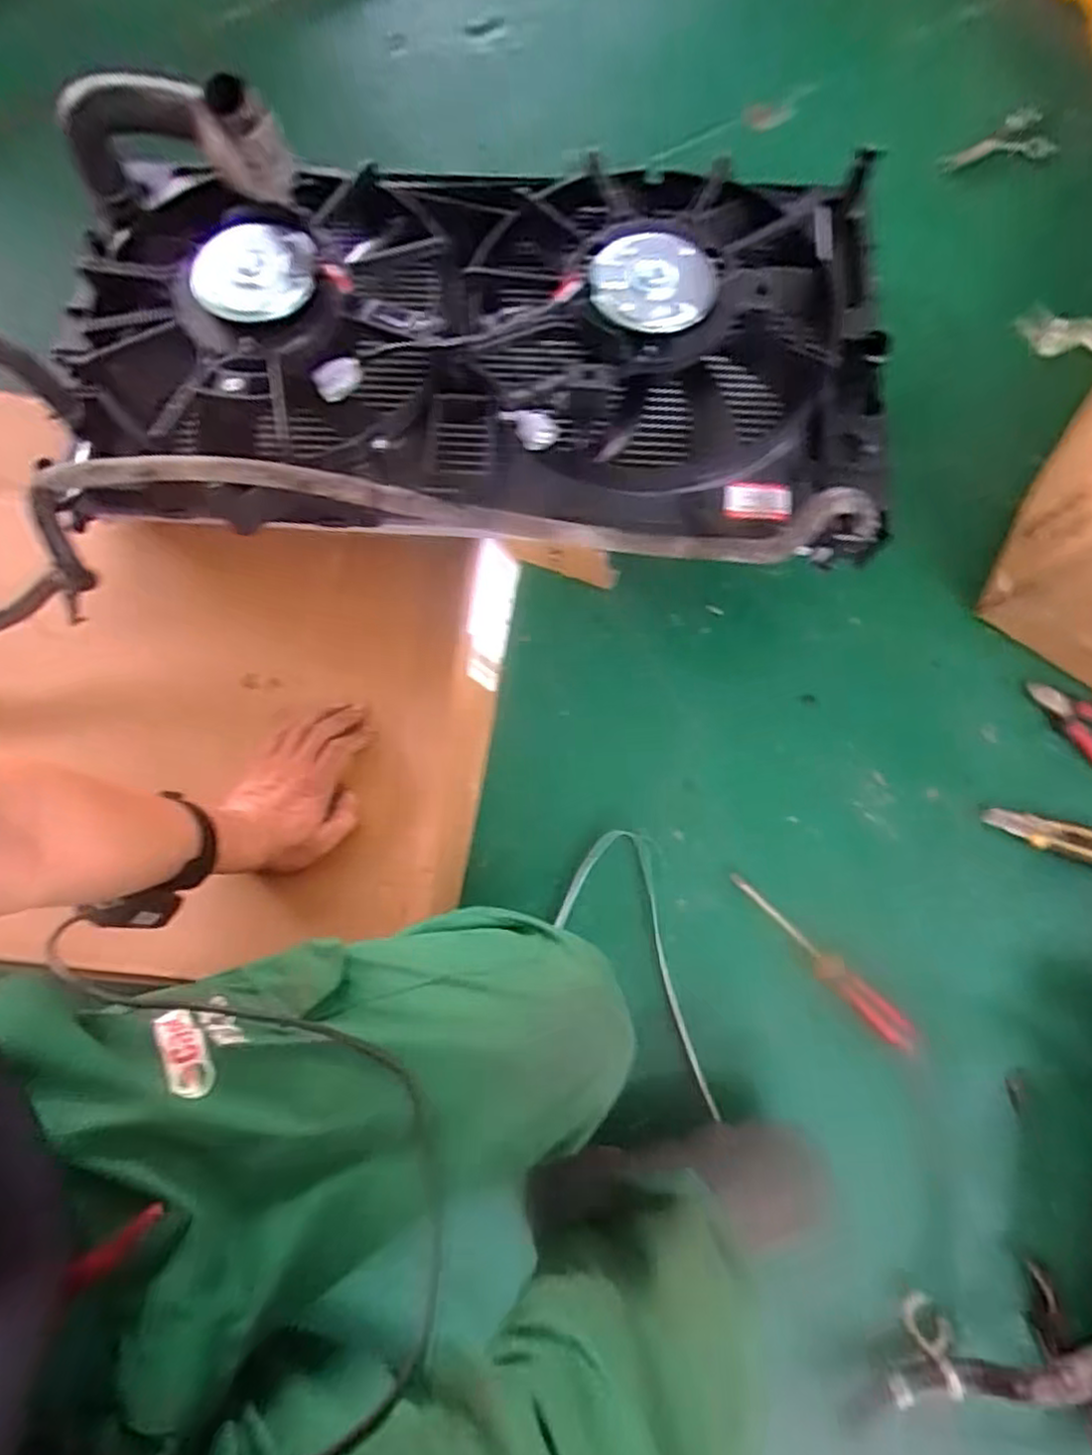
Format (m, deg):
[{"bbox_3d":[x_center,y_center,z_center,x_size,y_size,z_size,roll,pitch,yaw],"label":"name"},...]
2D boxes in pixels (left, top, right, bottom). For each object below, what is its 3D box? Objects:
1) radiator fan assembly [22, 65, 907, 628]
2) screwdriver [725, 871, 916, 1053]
[{"bbox_3d":[-0.077,-0.361,0.628,0.777,0.122,0.447,-3,81,0],"label":"radiator fan assembly"},{"bbox_3d":[0.275,0.231,0.688,0.027,0.025,0.227,-44,81,-7],"label":"screwdriver"}]

